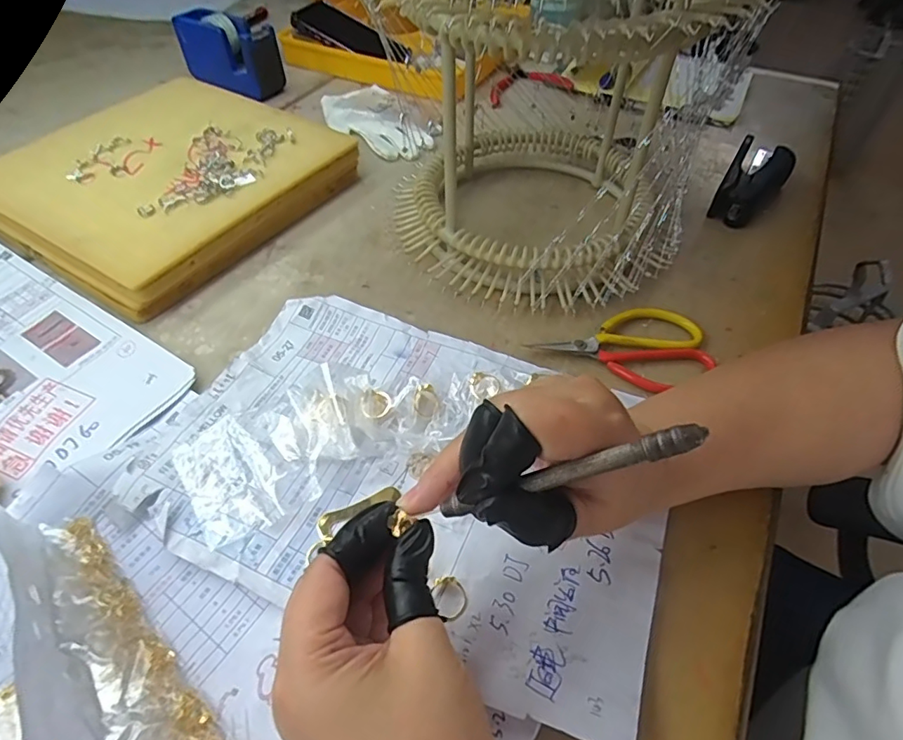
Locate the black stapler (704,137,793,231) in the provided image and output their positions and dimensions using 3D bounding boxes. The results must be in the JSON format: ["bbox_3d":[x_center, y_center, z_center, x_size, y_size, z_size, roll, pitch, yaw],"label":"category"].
[{"bbox_3d":[0.285,-0.178,0.496,0.049,0.029,0.114,27,54,22],"label":"black stapler"}]

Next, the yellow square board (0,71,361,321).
[{"bbox_3d":[-0.264,-0.181,0.492,0.254,0.046,0.262,26,54,21],"label":"yellow square board"}]

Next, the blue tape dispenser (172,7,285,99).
[{"bbox_3d":[-0.273,-0.388,0.642,0.127,0.073,0.048,22,53,18],"label":"blue tape dispenser"}]

